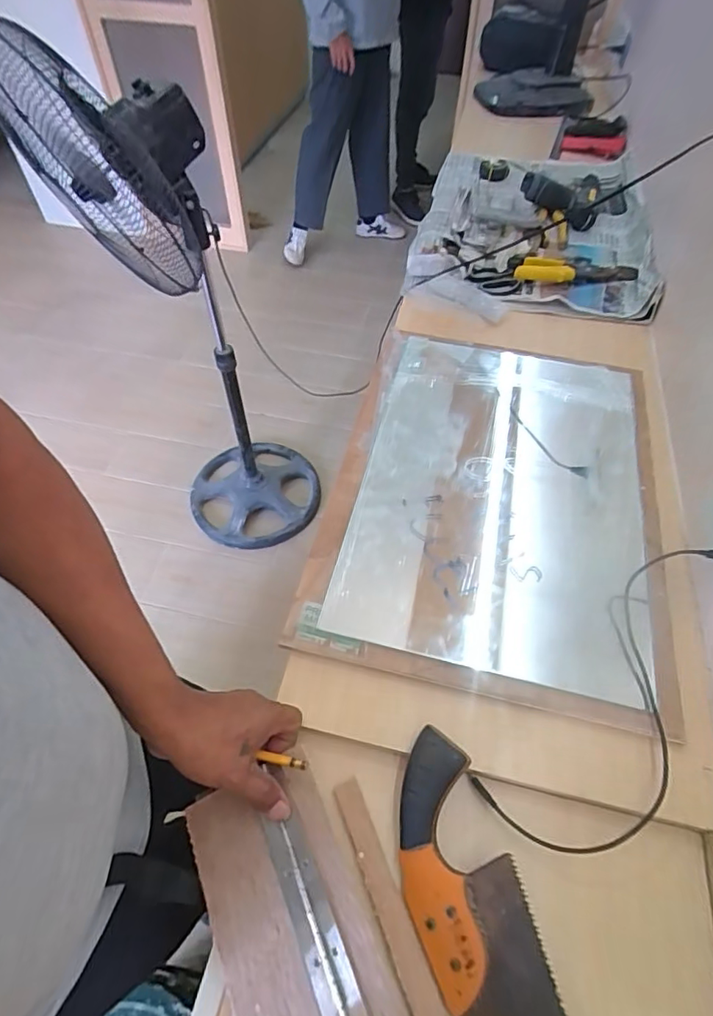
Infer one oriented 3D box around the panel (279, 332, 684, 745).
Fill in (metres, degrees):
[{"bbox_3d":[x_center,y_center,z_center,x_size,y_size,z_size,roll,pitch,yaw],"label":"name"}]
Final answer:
[{"bbox_3d":[0.178,-0.028,0.644,0.391,0.014,0.517,12,58,9],"label":"panel"}]

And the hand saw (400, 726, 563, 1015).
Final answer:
[{"bbox_3d":[0.130,0.422,0.342,0.082,0.024,0.506,-15,56,-11],"label":"hand saw"}]

